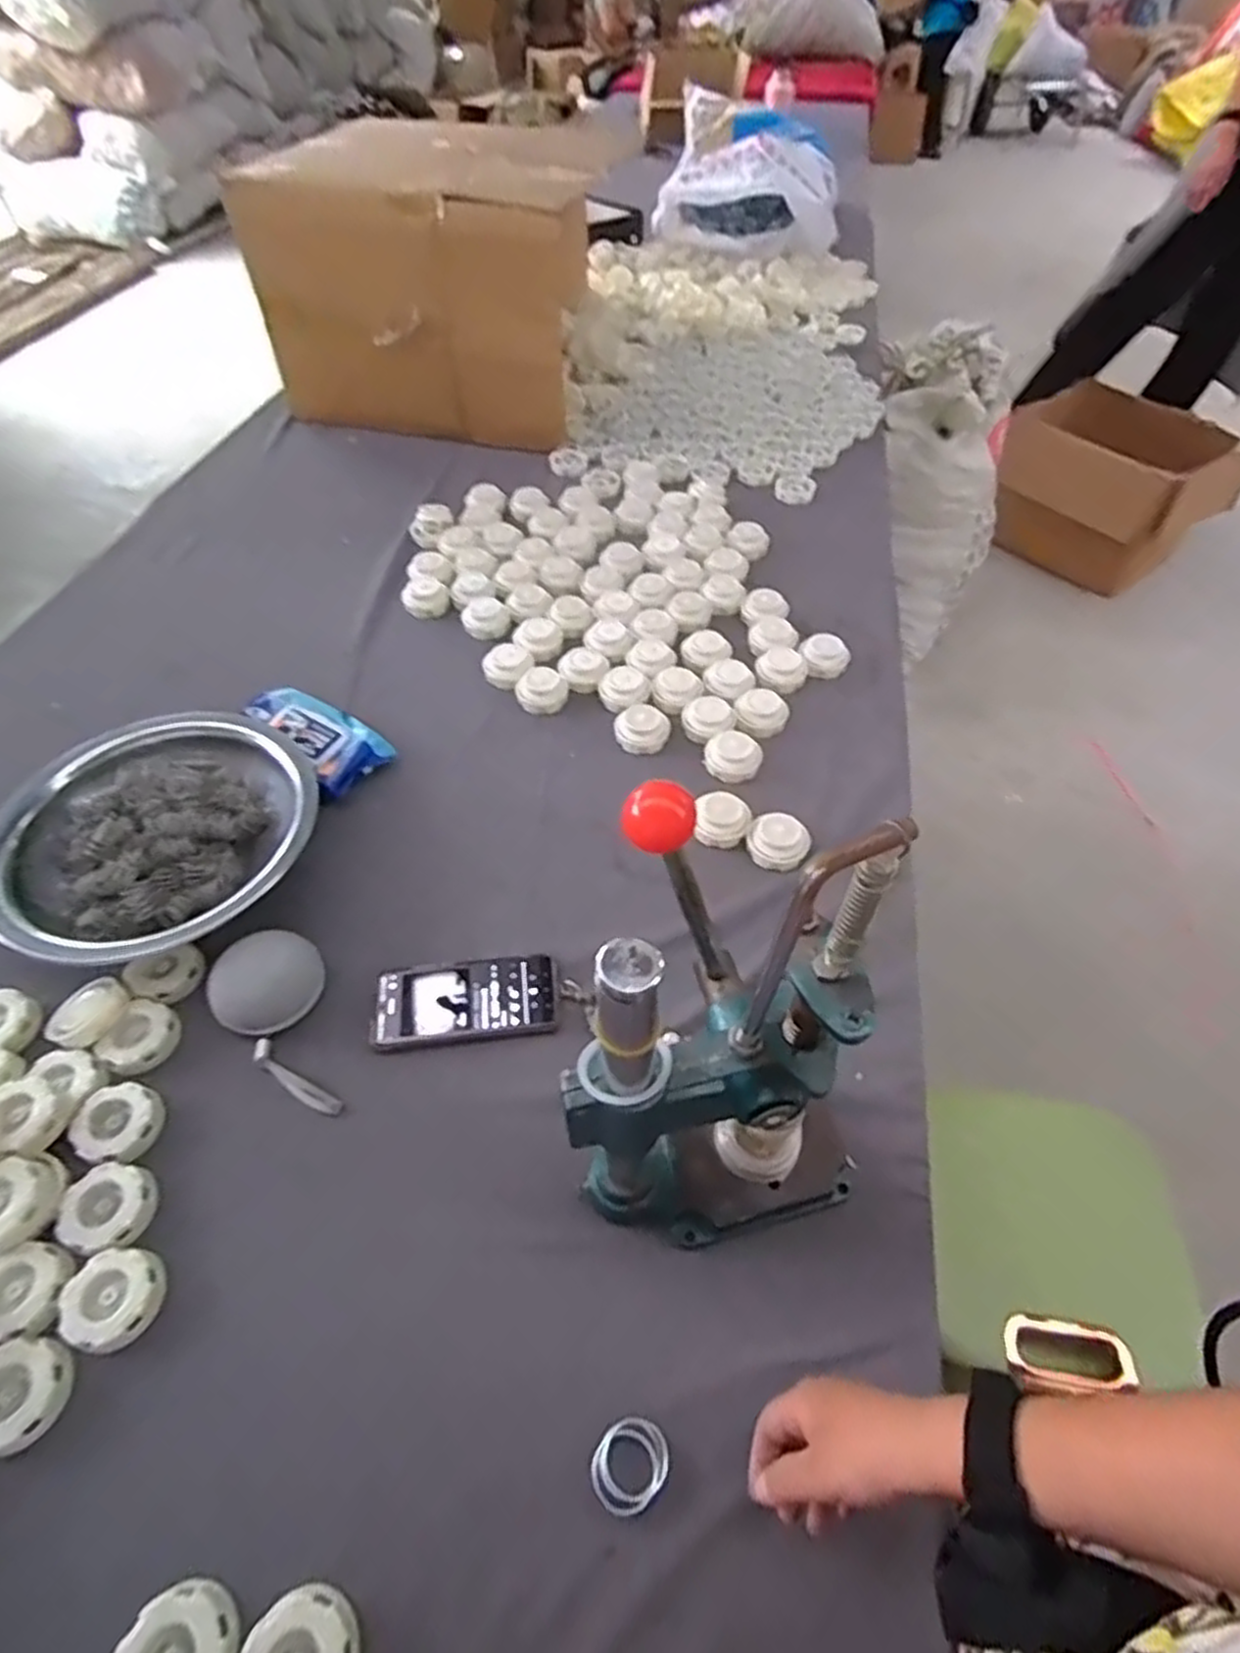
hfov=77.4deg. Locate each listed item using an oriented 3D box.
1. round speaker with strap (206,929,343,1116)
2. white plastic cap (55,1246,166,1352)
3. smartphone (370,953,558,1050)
[{"bbox_3d":[-0.319,0.188,0.753,0.106,0.051,0.193,-34,59,-25],"label":"round speaker with strap"},{"bbox_3d":[-0.411,0.380,0.626,0.078,0.019,0.069,-4,51,-4],"label":"white plastic cap"},{"bbox_3d":[-0.158,0.176,0.784,0.182,0.013,0.082,-4,51,-4],"label":"smartphone"}]

